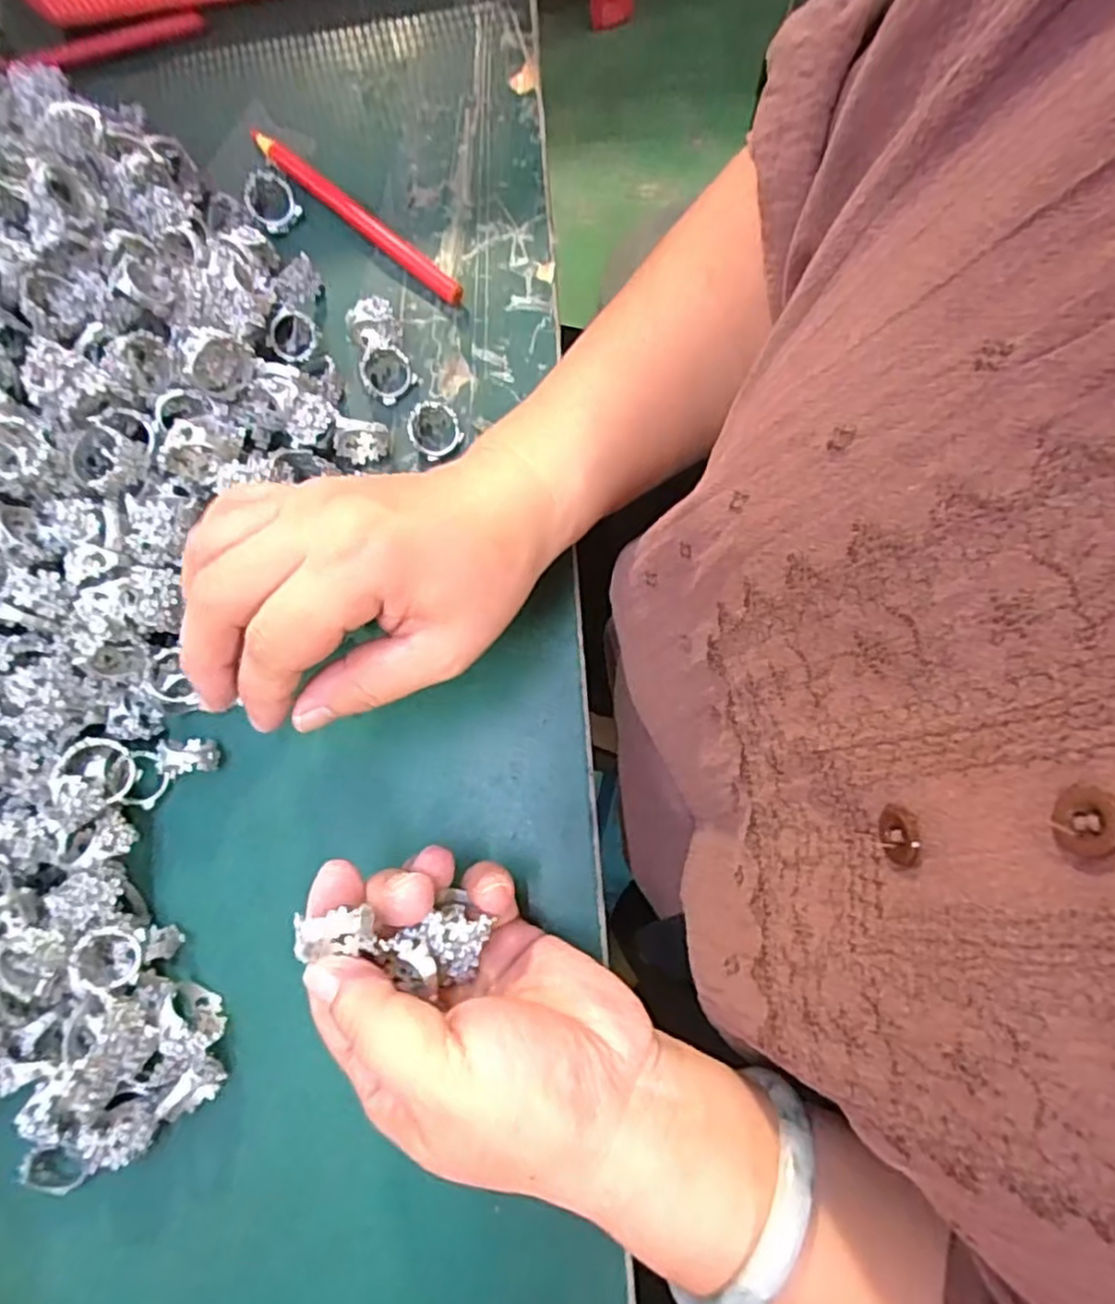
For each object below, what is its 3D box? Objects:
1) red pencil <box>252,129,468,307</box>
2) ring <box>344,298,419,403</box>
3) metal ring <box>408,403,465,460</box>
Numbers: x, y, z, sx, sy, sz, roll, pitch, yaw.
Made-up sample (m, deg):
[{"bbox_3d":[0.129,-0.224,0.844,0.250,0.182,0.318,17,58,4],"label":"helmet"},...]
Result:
[{"bbox_3d":[-0.096,-0.208,0.341,0.137,0.011,0.011,40,81,11],"label":"red pencil"},{"bbox_3d":[-0.078,-0.132,0.315,0.023,0.022,0.039,-18,78,-3],"label":"ring"},{"bbox_3d":[-0.054,-0.097,0.311,0.023,0.010,0.023,-3,109,-10],"label":"metal ring"}]

